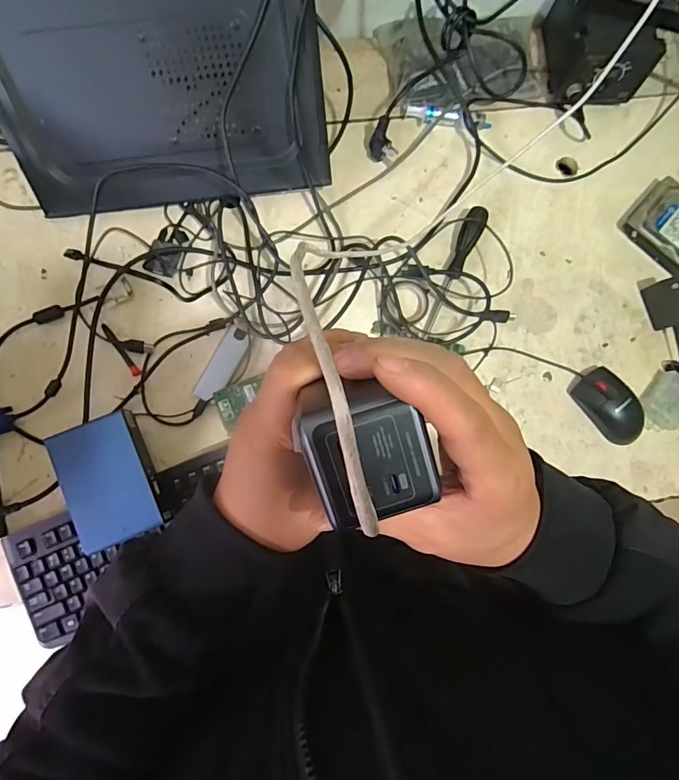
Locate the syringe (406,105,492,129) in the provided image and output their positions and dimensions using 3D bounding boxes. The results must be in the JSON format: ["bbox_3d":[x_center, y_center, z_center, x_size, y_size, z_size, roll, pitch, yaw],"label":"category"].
[{"bbox_3d":[0.160,-0.395,0.648,0.128,0.027,0.023,7,84,-2],"label":"syringe"}]

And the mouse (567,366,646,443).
[{"bbox_3d":[0.381,0.023,0.625,0.062,0.032,0.114,-35,87,-6],"label":"mouse"}]

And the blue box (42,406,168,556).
[{"bbox_3d":[-0.282,0.113,0.549,0.101,0.068,0.147,-22,86,-5],"label":"blue box"}]

